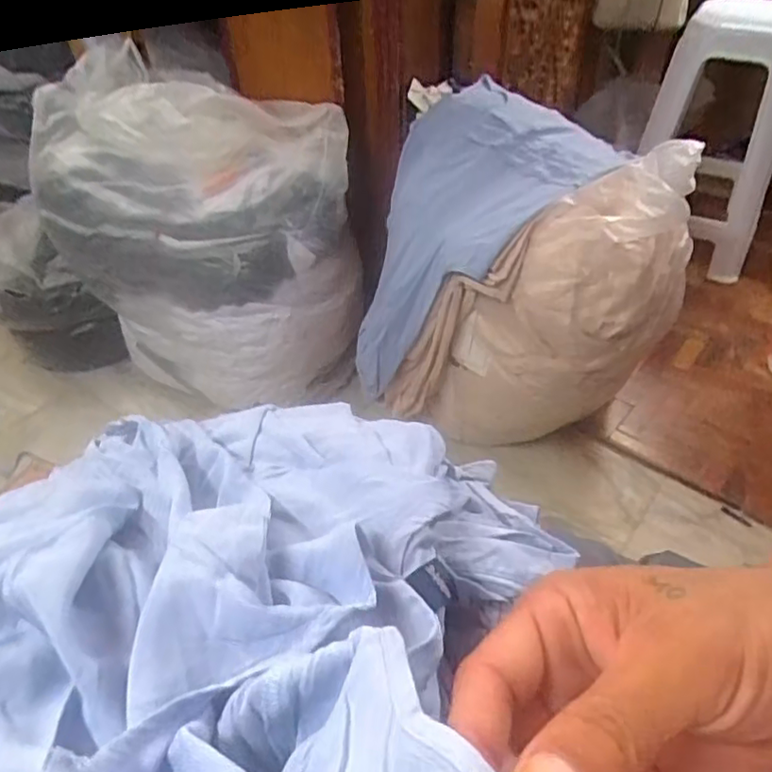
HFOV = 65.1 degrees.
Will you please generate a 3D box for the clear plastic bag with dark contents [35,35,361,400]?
[{"bbox_3d":[-0.348,-0.280,1.231,0.514,0.584,0.350,17,47,19],"label":"clear plastic bag with dark contents"}]

